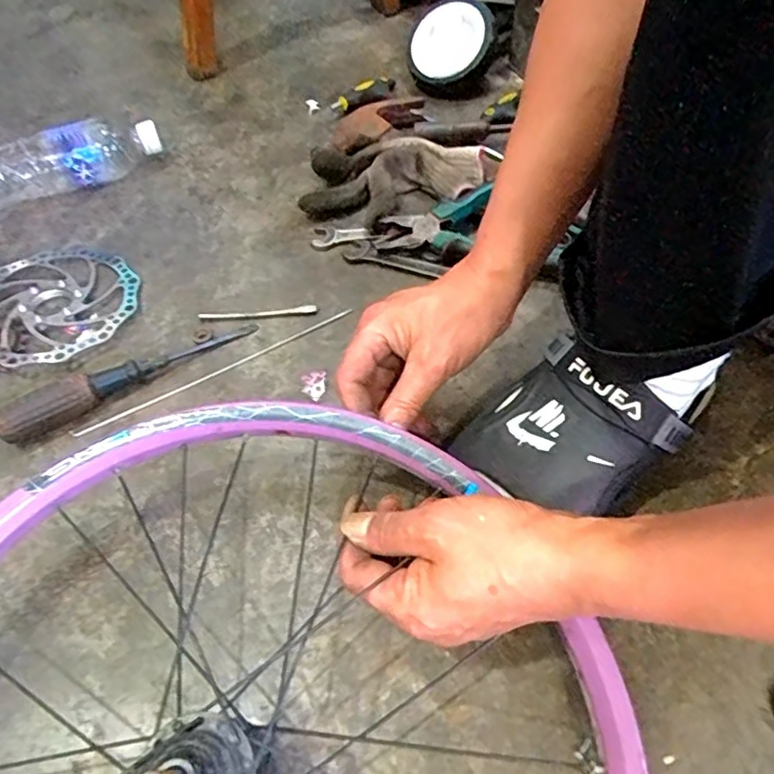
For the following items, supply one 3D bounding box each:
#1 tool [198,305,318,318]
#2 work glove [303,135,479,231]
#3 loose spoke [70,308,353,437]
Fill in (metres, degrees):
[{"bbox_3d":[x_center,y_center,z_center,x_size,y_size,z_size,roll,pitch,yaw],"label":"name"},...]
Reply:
[{"bbox_3d":[-0.117,-0.068,0.538,0.104,0.004,0.009,-5,55,-1],"label":"tool"},{"bbox_3d":[0.005,-0.210,0.607,0.177,0.045,0.099,3,56,5],"label":"work glove"},{"bbox_3d":[-0.143,-0.016,0.510,0.249,0.004,0.007,-27,58,-14],"label":"loose spoke"}]

